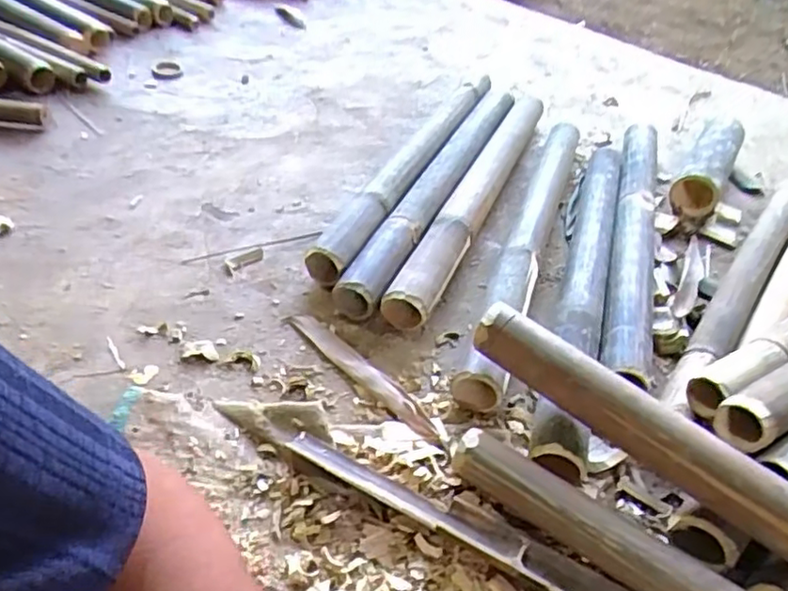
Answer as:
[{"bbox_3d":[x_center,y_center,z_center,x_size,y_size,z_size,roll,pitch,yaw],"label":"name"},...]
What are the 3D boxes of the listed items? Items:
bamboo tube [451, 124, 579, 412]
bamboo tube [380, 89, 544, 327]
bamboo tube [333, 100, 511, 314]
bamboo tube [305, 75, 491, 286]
[{"bbox_3d":[0.187,-0.085,0.893,0.062,0.058,0.619,18,43,10],"label":"bamboo tube"},{"bbox_3d":[0.131,-0.161,0.965,0.059,0.056,0.631,20,44,13],"label":"bamboo tube"},{"bbox_3d":[0.072,-0.167,0.966,0.061,0.050,0.597,21,44,14],"label":"bamboo tube"},{"bbox_3d":[0.038,-0.203,1.008,0.053,0.056,0.600,22,44,15],"label":"bamboo tube"}]

